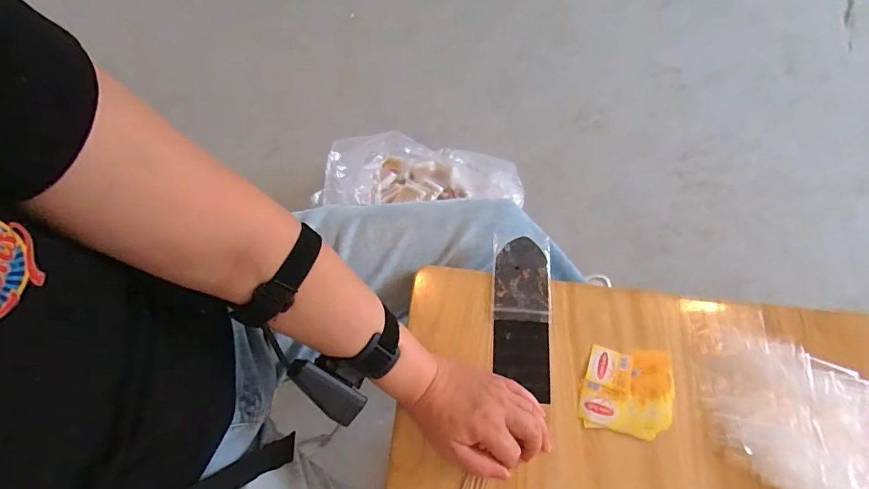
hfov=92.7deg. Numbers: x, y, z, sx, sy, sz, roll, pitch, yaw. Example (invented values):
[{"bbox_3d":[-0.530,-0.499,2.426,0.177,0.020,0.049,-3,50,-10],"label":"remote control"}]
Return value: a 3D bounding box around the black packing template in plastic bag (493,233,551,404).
[{"bbox_3d":[0.097,0.076,0.463,0.063,0.010,0.173,5,72,0],"label":"black packing template in plastic bag"}]

